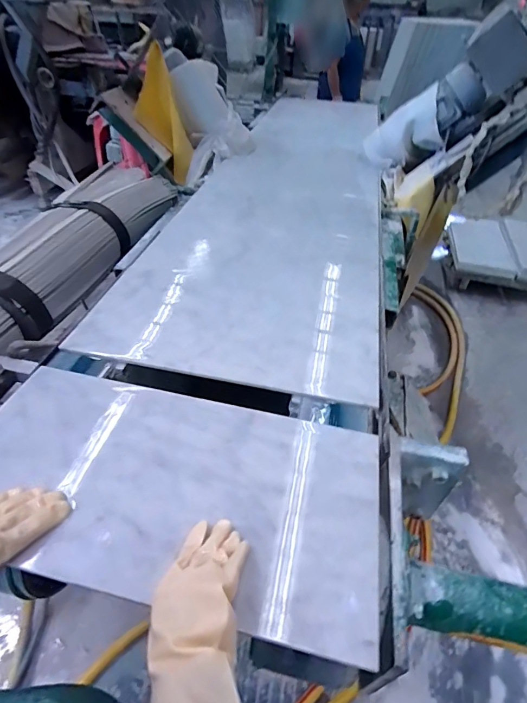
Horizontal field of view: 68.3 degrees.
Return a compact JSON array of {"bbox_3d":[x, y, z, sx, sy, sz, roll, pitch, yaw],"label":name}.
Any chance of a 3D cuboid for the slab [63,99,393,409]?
[{"bbox_3d":[0.108,-0.629,1.381,0.607,0.027,1.973,9,45,7],"label":"slab"}]

